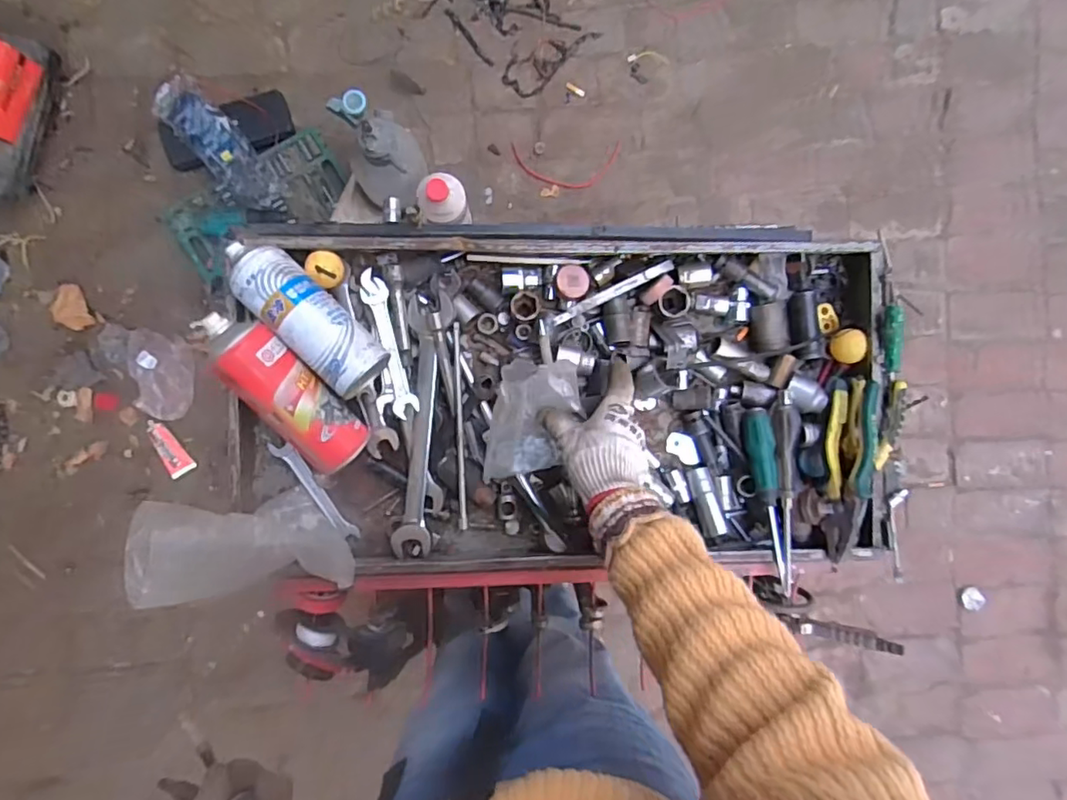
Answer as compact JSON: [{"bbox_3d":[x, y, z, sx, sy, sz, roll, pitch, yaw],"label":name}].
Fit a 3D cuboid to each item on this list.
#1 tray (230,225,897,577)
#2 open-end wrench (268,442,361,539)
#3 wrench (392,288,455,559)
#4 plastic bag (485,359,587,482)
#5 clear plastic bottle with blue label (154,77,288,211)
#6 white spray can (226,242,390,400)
[{"bbox_3d":[0.033,0.001,0.618,0.669,0.110,0.355,2,89,-2],"label":"tray"},{"bbox_3d":[-0.238,0.100,0.638,0.020,0.006,0.133,-40,102,-15],"label":"open-end wrench"},{"bbox_3d":[-0.120,0.027,0.624,0.045,0.022,0.280,5,89,-2],"label":"wrench"},{"bbox_3d":[0.003,0.025,0.597,0.085,0.022,0.134,7,113,-10],"label":"plastic bag"},{"bbox_3d":[-0.674,-0.541,1.263,0.113,0.064,0.333,-41,91,-2],"label":"clear plastic bottle with blue label"},{"bbox_3d":[-0.229,-0.085,0.572,0.184,0.055,0.066,44,88,-1],"label":"white spray can"}]

